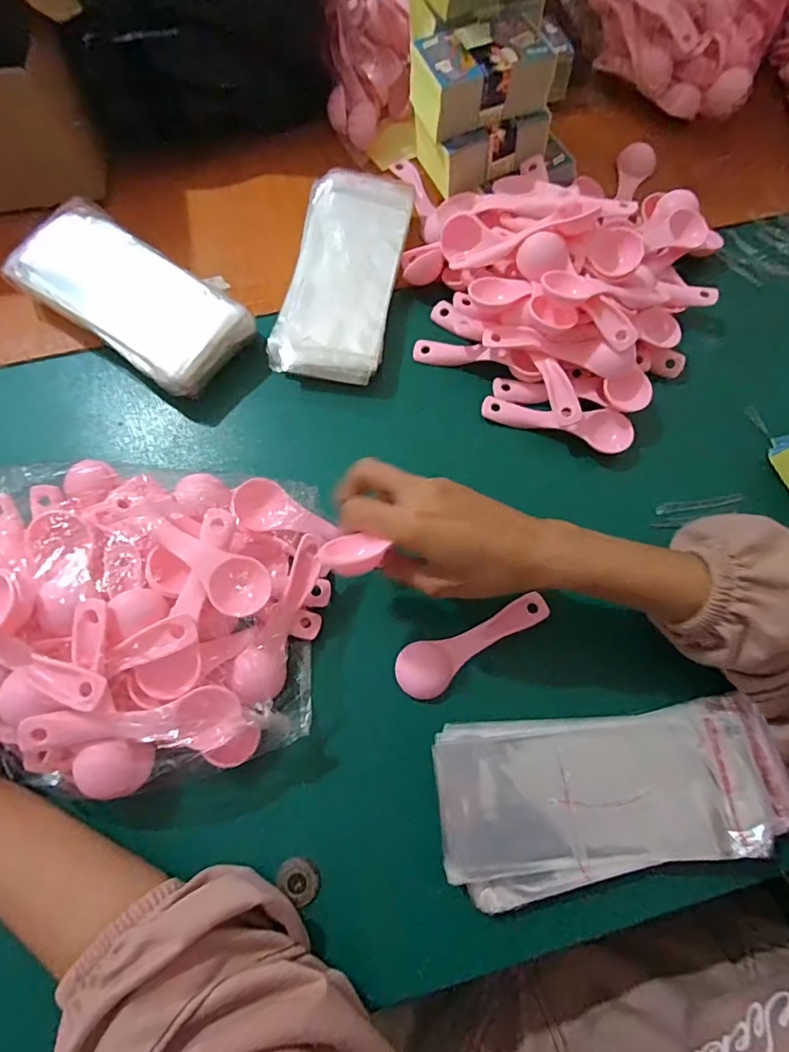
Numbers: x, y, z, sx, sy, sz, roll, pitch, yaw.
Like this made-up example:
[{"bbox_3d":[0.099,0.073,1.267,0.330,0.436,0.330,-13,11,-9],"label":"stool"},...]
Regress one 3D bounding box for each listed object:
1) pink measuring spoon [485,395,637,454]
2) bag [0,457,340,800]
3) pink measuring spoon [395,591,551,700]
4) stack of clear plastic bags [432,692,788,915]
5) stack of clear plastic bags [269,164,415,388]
[{"bbox_3d":[0.126,-0.084,0.397,0.114,0.022,0.030,17,72,4],"label":"pink measuring spoon"},{"bbox_3d":[-0.192,0.050,0.312,0.283,0.062,0.187,5,71,0],"label":"bag"},{"bbox_3d":[0.054,0.081,0.349,0.112,0.020,0.034,-24,74,-10],"label":"pink measuring spoon"},{"bbox_3d":[0.128,0.158,0.299,0.201,0.011,0.091,-6,70,-1],"label":"stack of clear plastic bags"},{"bbox_3d":[-0.042,-0.207,0.427,0.086,0.035,0.192,10,71,1],"label":"stack of clear plastic bags"}]

